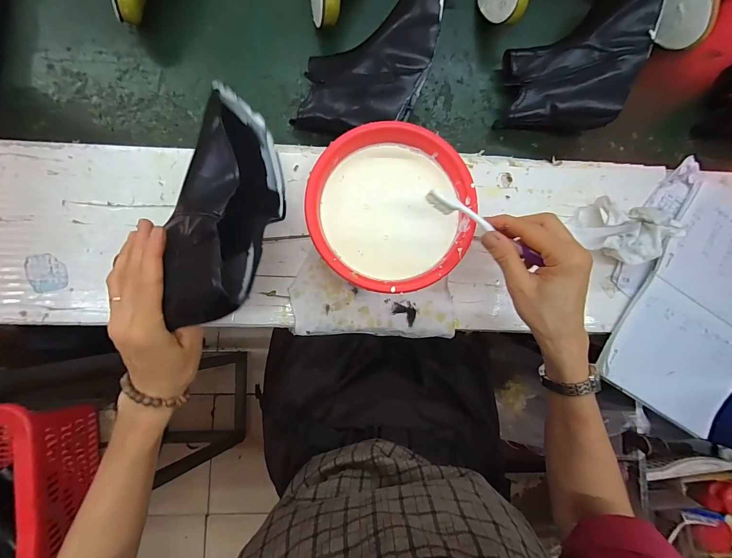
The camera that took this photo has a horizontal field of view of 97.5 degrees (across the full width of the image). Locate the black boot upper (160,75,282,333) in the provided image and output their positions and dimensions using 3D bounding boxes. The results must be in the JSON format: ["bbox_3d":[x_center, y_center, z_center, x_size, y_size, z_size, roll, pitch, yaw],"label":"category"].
[{"bbox_3d":[-0.137,-0.084,0.317,0.082,0.104,0.247,4,61,-5],"label":"black boot upper"}]

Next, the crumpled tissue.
[{"bbox_3d":[0.341,-0.061,0.423,0.113,0.051,0.072,21,85,-1],"label":"crumpled tissue"}]

